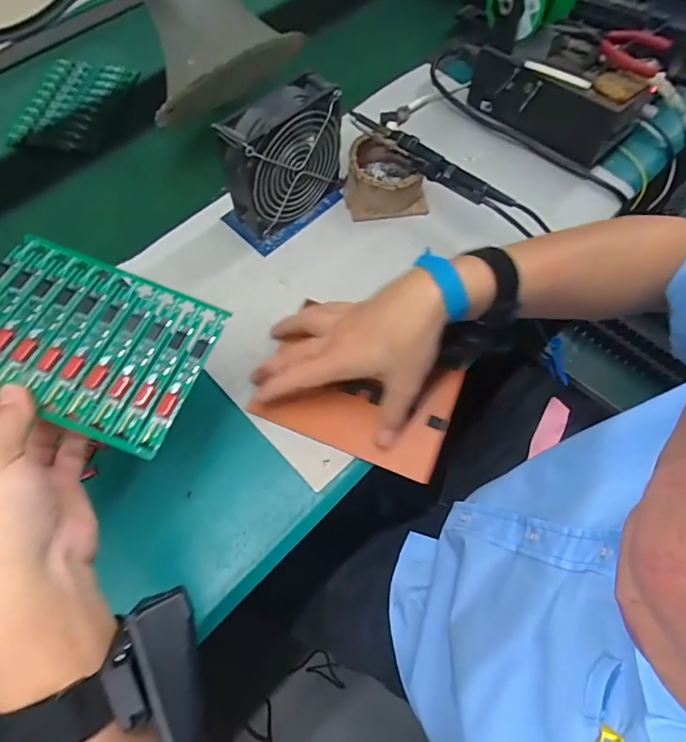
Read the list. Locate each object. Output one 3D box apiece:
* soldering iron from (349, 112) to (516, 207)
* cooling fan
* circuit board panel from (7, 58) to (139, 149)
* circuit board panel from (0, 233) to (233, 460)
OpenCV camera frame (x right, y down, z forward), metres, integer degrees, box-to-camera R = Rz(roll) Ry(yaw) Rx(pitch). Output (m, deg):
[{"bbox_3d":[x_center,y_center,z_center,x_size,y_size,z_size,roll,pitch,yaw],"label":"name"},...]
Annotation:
[{"bbox_3d":[0.085,-0.220,0.480,0.202,0.020,0.026,37,69,15],"label":"soldering iron"},{"bbox_3d":[-0.060,-0.211,0.469,0.122,0.122,0.047,-40,72,-18],"label":"cooling fan"},{"bbox_3d":[-0.350,-0.342,0.596,0.113,0.011,0.160,14,65,5],"label":"circuit board panel"},{"bbox_3d":[-0.179,-0.024,0.322,0.161,0.005,0.119,21,62,-1],"label":"circuit board panel"}]

